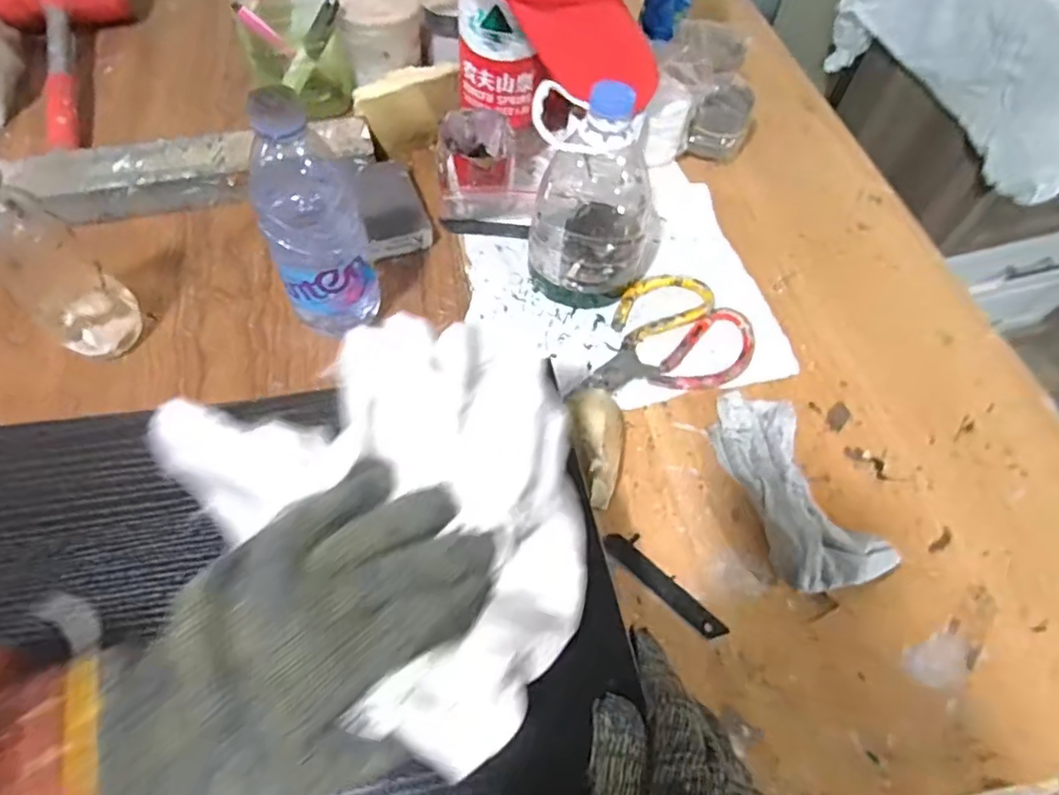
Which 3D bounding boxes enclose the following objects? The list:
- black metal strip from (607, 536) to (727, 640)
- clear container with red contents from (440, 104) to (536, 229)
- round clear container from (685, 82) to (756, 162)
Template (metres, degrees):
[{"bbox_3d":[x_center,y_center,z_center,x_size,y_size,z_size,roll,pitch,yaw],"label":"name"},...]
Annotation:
[{"bbox_3d":[0.091,0.125,0.412,0.094,0.004,0.022,41,65,18],"label":"black metal strip"},{"bbox_3d":[-0.039,-0.216,0.570,0.086,0.068,0.077,1,59,-4],"label":"clear container with red contents"},{"bbox_3d":[0.195,-0.279,0.624,0.047,0.064,0.051,2,59,-3],"label":"round clear container"}]

